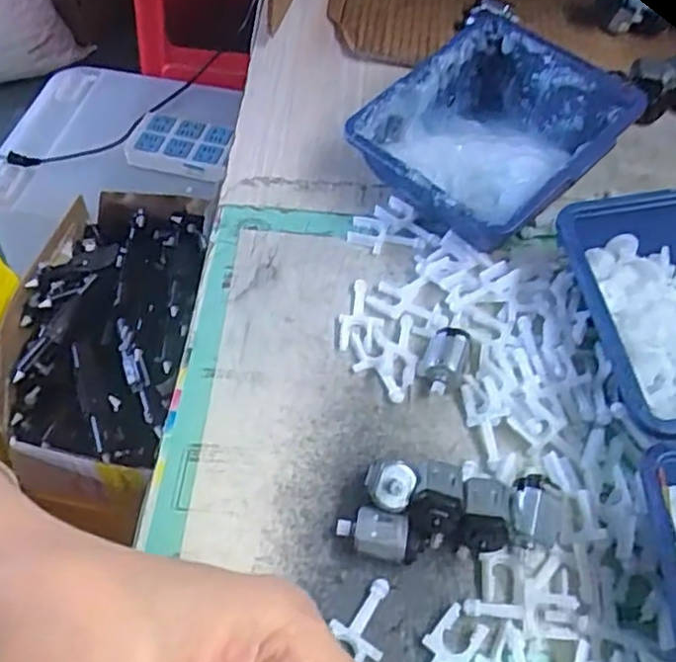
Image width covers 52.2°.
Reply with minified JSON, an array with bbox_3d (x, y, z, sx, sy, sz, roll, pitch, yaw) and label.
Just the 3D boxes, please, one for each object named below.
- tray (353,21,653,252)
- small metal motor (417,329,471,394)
[{"bbox_3d":[0.082,-0.103,0.377,0.123,0.055,0.110,-39,64,-25],"label":"tray"},{"bbox_3d":[0.048,0.013,0.317,0.020,0.015,0.028,23,58,17],"label":"small metal motor"}]

